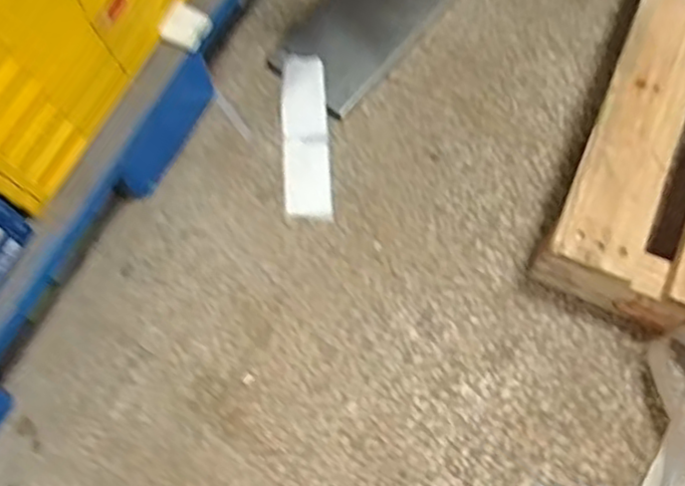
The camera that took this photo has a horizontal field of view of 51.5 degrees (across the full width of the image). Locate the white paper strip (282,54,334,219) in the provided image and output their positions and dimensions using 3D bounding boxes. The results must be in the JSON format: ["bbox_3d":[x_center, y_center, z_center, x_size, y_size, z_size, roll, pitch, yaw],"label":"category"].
[{"bbox_3d":[-0.049,-0.145,0.968,0.064,0.031,0.231,-4,71,0],"label":"white paper strip"}]

